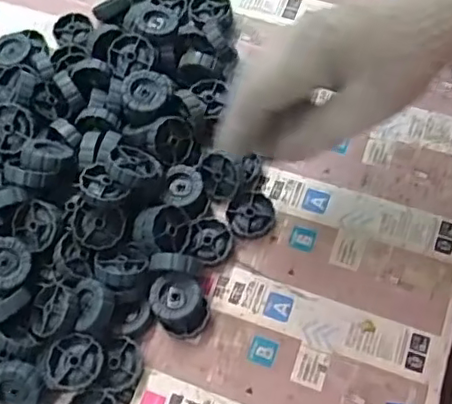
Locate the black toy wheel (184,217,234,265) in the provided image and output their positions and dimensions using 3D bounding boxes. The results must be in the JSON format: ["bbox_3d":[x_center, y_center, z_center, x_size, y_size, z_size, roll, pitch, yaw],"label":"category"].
[{"bbox_3d":[-0.012,0.031,0.481,0.034,0.009,0.037,-2,66,4],"label":"black toy wheel"}]

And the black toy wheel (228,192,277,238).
[{"bbox_3d":[0.021,0.010,0.491,0.037,0.010,0.040,-2,66,4],"label":"black toy wheel"}]

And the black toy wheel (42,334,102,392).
[{"bbox_3d":[-0.108,0.115,0.435,0.039,0.012,0.039,-2,66,4],"label":"black toy wheel"}]

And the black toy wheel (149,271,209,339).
[{"bbox_3d":[-0.035,0.077,0.454,0.037,0.020,0.047,-38,68,-12],"label":"black toy wheel"}]

